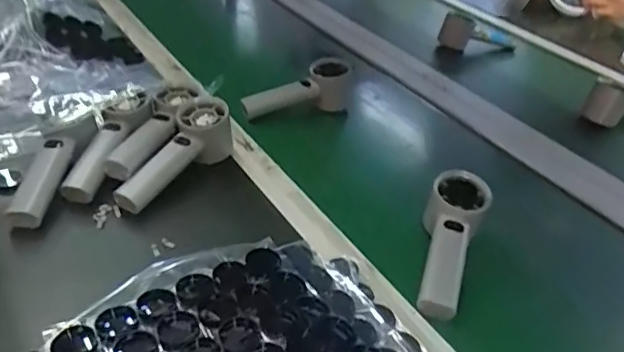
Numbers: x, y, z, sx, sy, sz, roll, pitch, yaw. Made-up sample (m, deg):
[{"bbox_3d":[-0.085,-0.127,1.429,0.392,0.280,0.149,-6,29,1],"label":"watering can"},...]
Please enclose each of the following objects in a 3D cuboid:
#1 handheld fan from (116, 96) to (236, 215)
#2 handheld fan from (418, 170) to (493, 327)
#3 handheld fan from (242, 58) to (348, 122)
[{"bbox_3d":[-0.146,-0.025,0.620,0.066,0.051,0.166,24,53,25],"label":"handheld fan"},{"bbox_3d":[0.130,0.067,0.540,0.053,0.052,0.158,15,47,12],"label":"handheld fan"},{"bbox_3d":[-0.023,-0.113,0.771,0.167,0.061,0.046,-13,40,-28],"label":"handheld fan"}]

